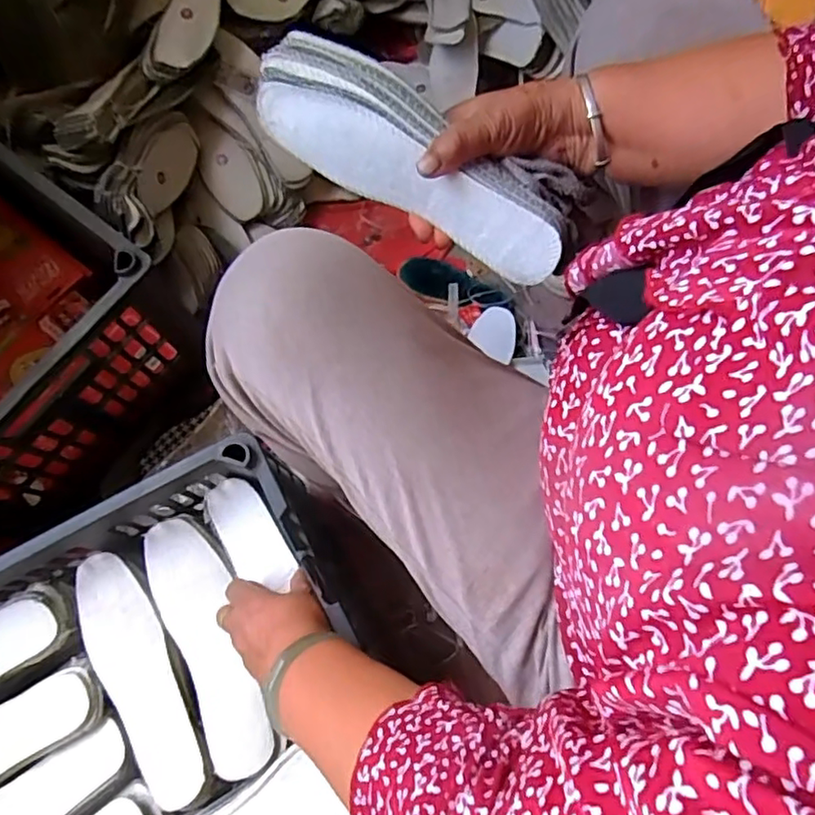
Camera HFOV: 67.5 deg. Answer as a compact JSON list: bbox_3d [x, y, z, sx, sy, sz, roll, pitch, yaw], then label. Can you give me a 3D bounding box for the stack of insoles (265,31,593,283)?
[{"bbox_3d":[0.006,-0.174,0.420,0.231,0.070,0.062,31,77,3],"label":"stack of insoles"}]

